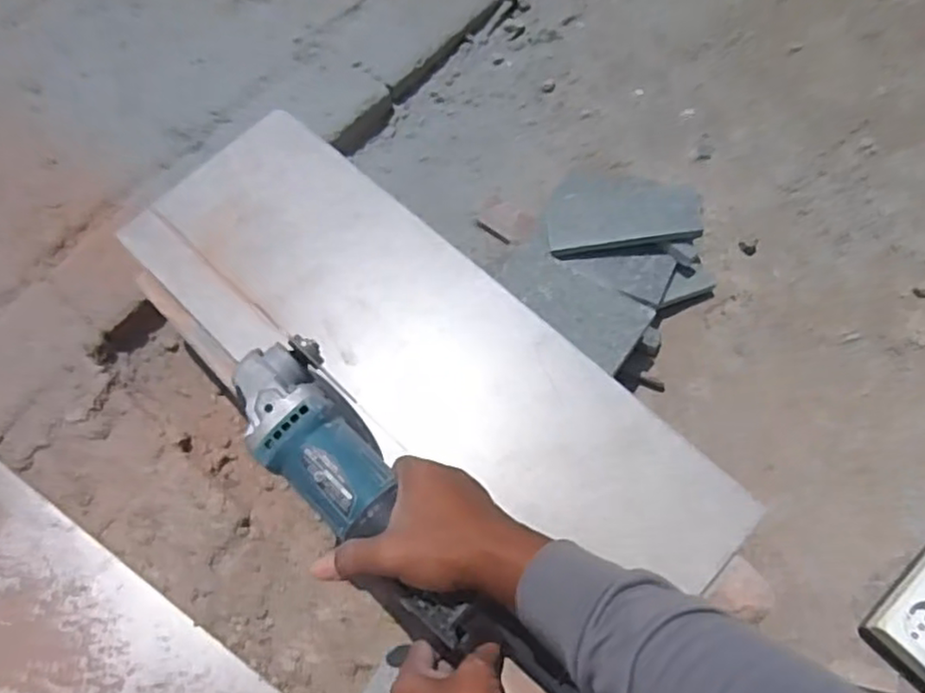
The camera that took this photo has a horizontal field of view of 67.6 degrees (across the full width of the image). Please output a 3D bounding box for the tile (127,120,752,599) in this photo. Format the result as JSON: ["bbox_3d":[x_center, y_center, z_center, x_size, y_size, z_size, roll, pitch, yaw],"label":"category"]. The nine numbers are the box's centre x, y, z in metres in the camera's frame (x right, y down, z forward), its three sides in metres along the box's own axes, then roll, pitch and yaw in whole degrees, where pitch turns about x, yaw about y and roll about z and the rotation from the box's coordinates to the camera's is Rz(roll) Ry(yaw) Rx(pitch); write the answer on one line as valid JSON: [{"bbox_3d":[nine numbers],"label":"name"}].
[{"bbox_3d":[-0.050,0.008,0.596,0.204,0.014,0.580,-43,71,-14],"label":"tile"}]

